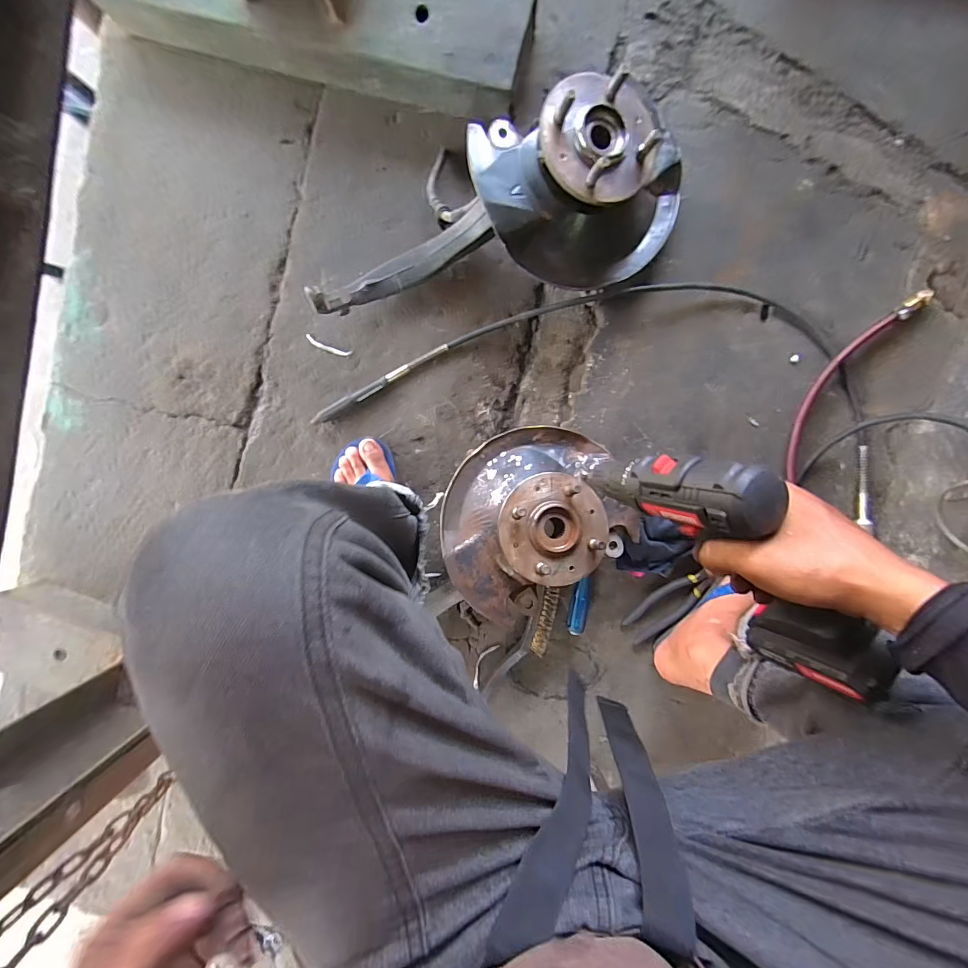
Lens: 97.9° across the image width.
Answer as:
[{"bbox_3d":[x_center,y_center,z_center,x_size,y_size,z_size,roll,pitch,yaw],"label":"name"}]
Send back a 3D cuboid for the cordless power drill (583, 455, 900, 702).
[{"bbox_3d":[0.206,0.049,0.335,0.073,0.153,0.230,-43,88,-10],"label":"cordless power drill"}]

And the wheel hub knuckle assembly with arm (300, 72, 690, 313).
[{"bbox_3d":[0.010,-0.339,0.524,0.479,0.133,0.195,-7,95,5],"label":"wheel hub knuckle assembly with arm"}]

